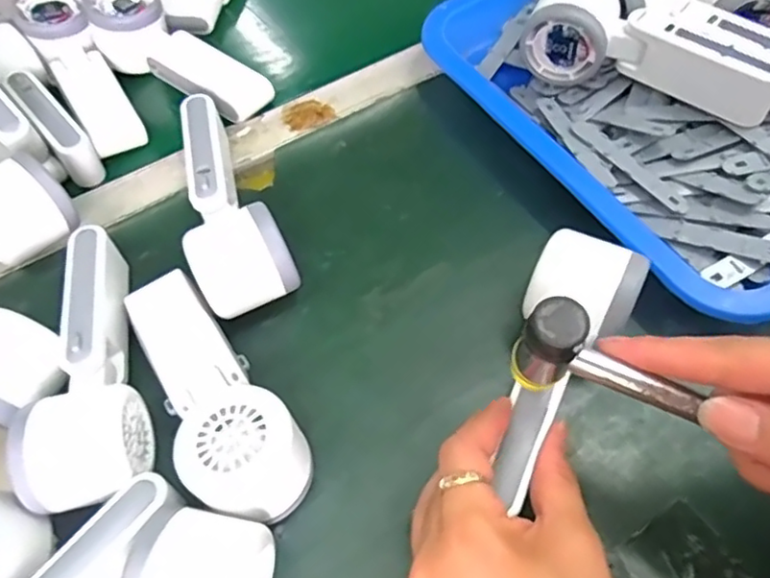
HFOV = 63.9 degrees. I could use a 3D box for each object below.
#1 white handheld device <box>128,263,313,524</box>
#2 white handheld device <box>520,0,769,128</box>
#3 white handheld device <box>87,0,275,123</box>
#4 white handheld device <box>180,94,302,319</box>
[{"bbox_3d":[-0.101,0.052,0.337,0.056,0.049,0.162,-36,61,-17],"label":"white handheld device"},{"bbox_3d":[0.177,-0.159,0.413,0.159,0.055,0.045,23,62,18],"label":"white handheld device"},{"bbox_3d":[-0.164,-0.187,0.487,0.166,0.050,0.059,31,65,22],"label":"white handheld device"},{"bbox_3d":[-0.108,-0.052,0.395,0.055,0.051,0.158,-24,59,-11],"label":"white handheld device"}]

